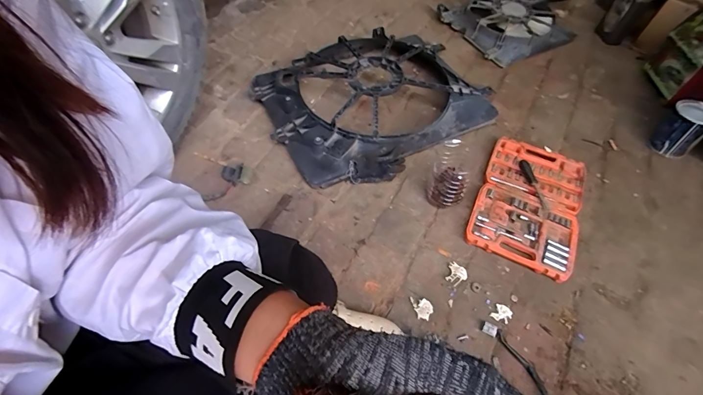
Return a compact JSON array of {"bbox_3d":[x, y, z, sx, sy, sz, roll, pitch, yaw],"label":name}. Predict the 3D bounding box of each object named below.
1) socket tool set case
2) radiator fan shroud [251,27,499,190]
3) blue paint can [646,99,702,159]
[{"bbox_3d":[0.465,0.008,0.955,0.244,0.030,0.389,23,57,13],"label":"socket tool set case"},{"bbox_3d":[0.077,-0.326,1.131,0.676,0.101,0.538,-26,60,-20],"label":"radiator fan shroud"},{"bbox_3d":[0.955,-0.197,1.057,0.111,0.135,0.110,-31,62,-22],"label":"blue paint can"}]

